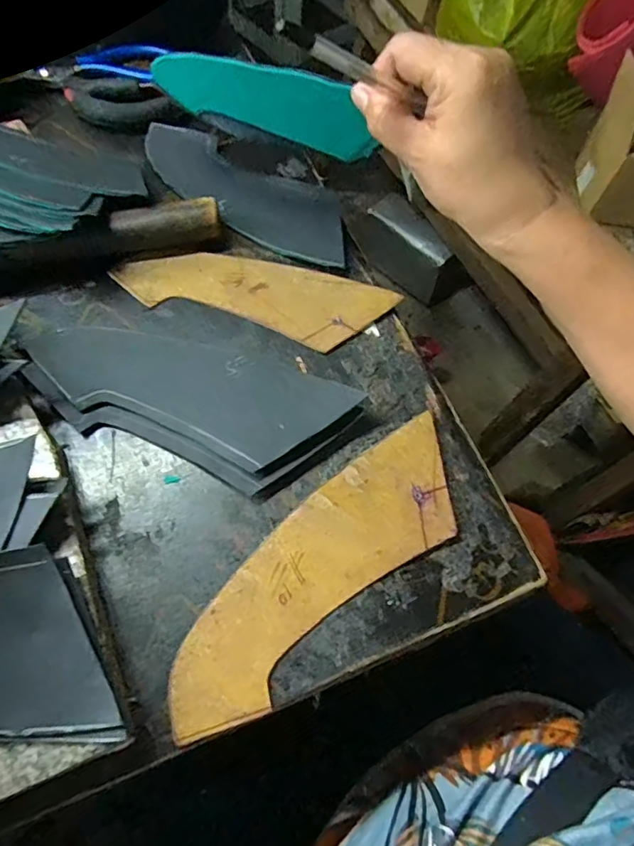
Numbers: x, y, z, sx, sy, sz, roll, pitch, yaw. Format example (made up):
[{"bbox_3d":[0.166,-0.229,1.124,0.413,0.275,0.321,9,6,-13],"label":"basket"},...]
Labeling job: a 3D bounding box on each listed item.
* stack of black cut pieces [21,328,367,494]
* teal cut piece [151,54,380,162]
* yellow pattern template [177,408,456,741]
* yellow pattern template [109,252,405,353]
[{"bbox_3d":[-0.074,-0.016,0.318,0.186,0.019,0.081,19,58,8],"label":"stack of black cut pieces"},{"bbox_3d":[-0.038,-0.204,0.333,0.153,0.051,0.005,24,73,14],"label":"teal cut piece"},{"bbox_3d":[0.003,0.073,0.276,0.189,0.005,0.062,-37,70,-18],"label":"yellow pattern template"},{"bbox_3d":[-0.041,-0.087,0.355,0.177,0.006,0.056,15,66,5],"label":"yellow pattern template"}]

